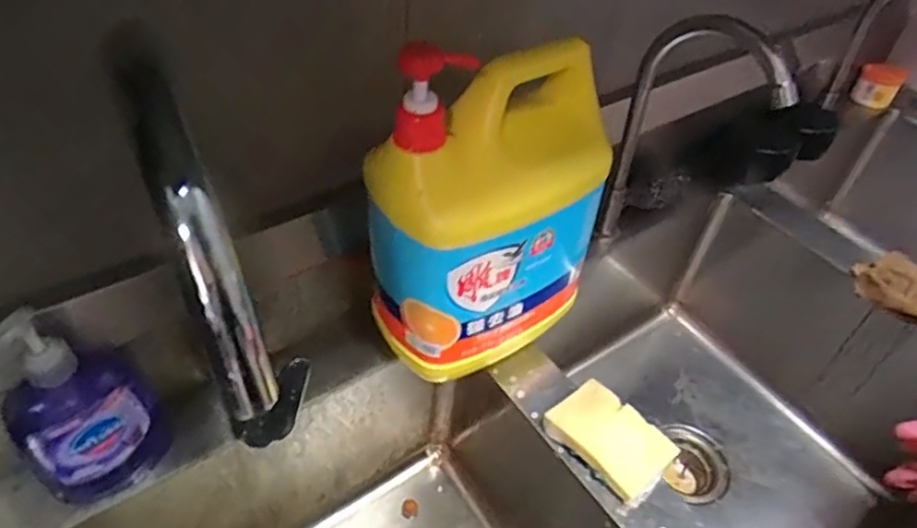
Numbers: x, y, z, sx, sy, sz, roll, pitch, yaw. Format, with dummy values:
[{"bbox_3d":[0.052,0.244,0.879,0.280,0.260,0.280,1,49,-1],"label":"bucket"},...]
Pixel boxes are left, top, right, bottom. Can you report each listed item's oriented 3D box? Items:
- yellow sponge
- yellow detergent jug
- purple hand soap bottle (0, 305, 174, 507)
[{"bbox_3d":[0.142,0.156,0.568,0.074,0.019,0.102,-33,58,-32],"label":"yellow sponge"},{"bbox_3d":[0.028,-0.043,0.540,0.198,0.272,0.116,-27,54,-28],"label":"yellow detergent jug"},{"bbox_3d":[-0.288,0.113,0.472,0.063,0.178,0.091,26,49,18],"label":"purple hand soap bottle"}]

